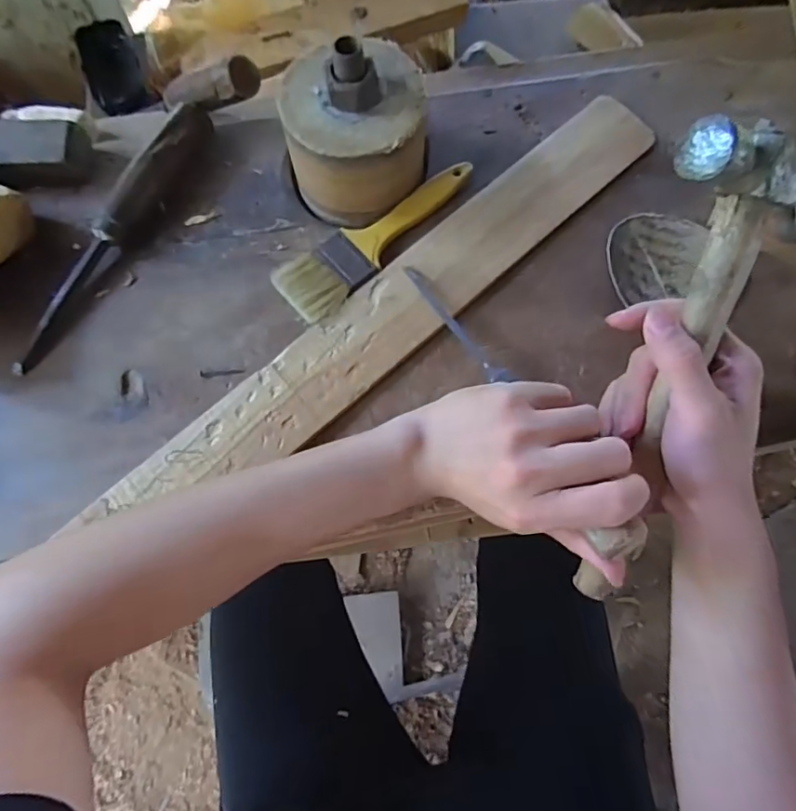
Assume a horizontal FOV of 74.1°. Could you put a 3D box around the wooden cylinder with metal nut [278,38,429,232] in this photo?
[{"bbox_3d":[-0.030,-0.201,0.378,0.101,0.090,0.097,-9,75,-5],"label":"wooden cylinder with metal nut"}]

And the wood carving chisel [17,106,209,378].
[{"bbox_3d":[-0.214,-0.130,0.390,0.025,0.032,0.230,32,76,7],"label":"wood carving chisel"}]

